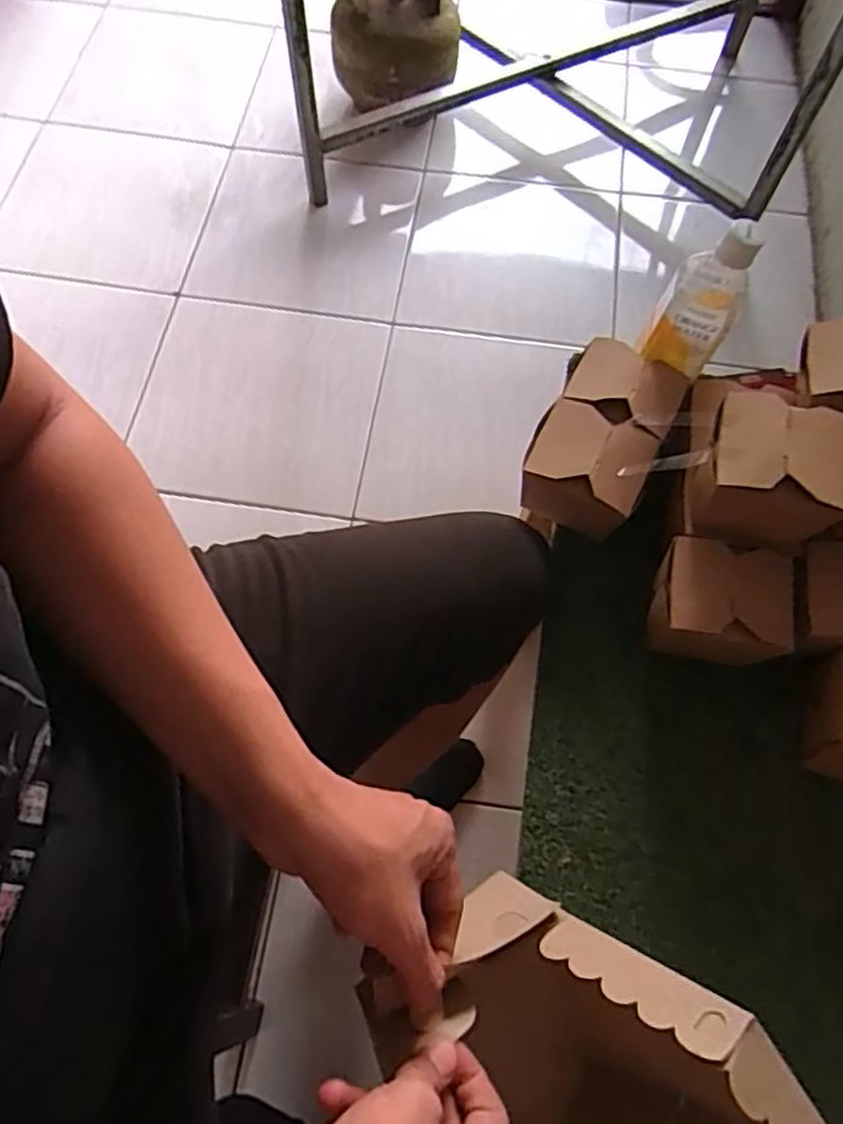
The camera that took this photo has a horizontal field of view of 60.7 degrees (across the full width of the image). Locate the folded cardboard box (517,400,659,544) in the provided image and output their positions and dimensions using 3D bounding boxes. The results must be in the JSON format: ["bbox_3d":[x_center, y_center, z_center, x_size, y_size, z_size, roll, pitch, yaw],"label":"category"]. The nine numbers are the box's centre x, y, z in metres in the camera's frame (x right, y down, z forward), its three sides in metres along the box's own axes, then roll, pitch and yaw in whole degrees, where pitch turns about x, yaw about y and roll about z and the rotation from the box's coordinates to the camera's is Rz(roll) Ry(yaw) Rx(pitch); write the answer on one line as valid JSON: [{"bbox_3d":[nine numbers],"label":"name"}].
[{"bbox_3d":[0.145,-0.079,0.643,0.098,0.093,0.074,30,69,10],"label":"folded cardboard box"}]

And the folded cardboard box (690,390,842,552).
[{"bbox_3d":[0.269,-0.071,0.566,0.104,0.101,0.089,15,67,5],"label":"folded cardboard box"}]

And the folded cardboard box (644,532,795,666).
[{"bbox_3d":[0.246,0.036,0.602,0.104,0.073,0.085,11,67,3],"label":"folded cardboard box"}]

